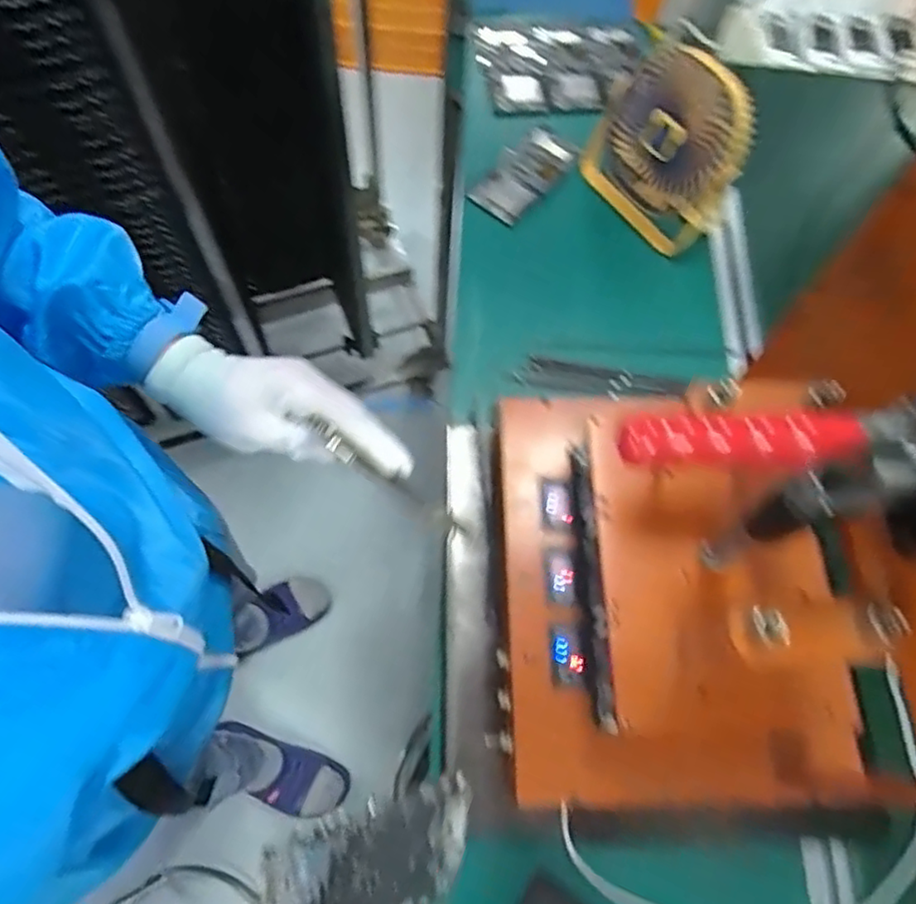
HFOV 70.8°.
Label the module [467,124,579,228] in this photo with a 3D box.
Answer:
[{"bbox_3d":[0.079,-0.325,0.752,0.072,0.022,0.135,34,69,11],"label":"module"}]

